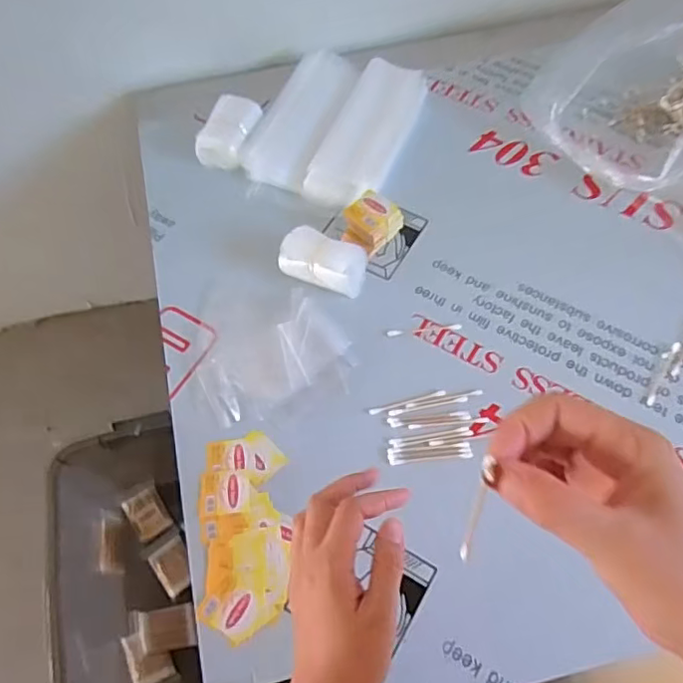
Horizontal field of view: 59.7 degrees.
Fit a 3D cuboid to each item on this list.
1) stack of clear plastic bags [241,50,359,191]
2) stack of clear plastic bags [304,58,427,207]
[{"bbox_3d":[-0.044,-0.262,0.698,0.074,0.031,0.190,21,66,11],"label":"stack of clear plastic bags"},{"bbox_3d":[0.033,-0.242,0.682,0.083,0.023,0.214,20,66,11],"label":"stack of clear plastic bags"}]

